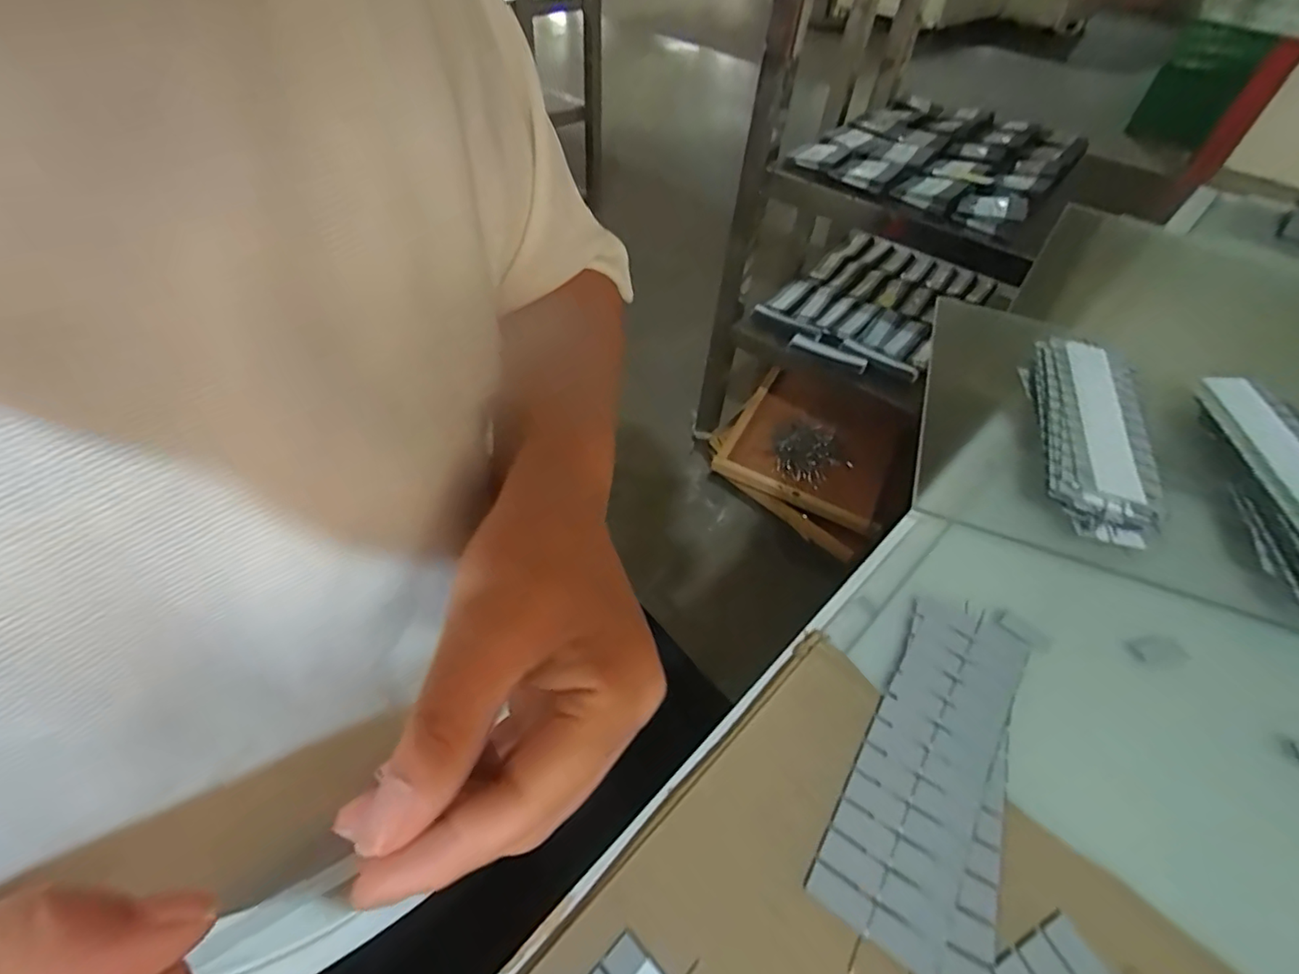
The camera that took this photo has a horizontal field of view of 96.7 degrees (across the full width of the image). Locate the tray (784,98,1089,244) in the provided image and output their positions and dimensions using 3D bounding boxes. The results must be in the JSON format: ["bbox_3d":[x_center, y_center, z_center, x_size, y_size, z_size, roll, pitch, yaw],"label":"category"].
[{"bbox_3d":[0.475,-0.538,0.934,0.347,0.044,0.498,31,54,20],"label":"tray"}]

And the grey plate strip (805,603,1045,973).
[{"bbox_3d":[0.105,0.091,0.204,0.049,0.004,0.134,28,53,19],"label":"grey plate strip"}]

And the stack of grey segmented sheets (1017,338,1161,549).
[{"bbox_3d":[0.231,-0.033,0.307,0.050,0.020,0.145,20,51,13],"label":"stack of grey segmented sheets"}]

